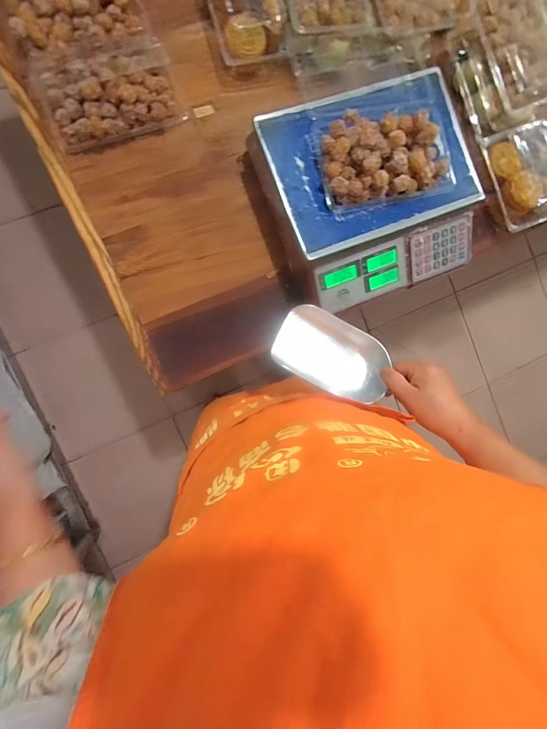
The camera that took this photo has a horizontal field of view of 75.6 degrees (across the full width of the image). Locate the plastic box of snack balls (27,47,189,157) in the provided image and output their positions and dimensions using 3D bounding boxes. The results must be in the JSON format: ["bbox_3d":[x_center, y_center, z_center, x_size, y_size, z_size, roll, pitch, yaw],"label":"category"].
[{"bbox_3d":[-0.258,-0.430,0.563,0.208,0.048,0.128,-17,94,-9],"label":"plastic box of snack balls"}]

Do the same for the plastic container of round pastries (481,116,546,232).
[{"bbox_3d":[0.481,-0.355,0.664,0.117,0.067,0.173,-21,95,-8],"label":"plastic container of round pastries"}]

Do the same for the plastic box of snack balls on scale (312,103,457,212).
[{"bbox_3d":[0.175,-0.326,0.533,0.226,0.058,0.132,-15,94,-9],"label":"plastic box of snack balls on scale"}]

